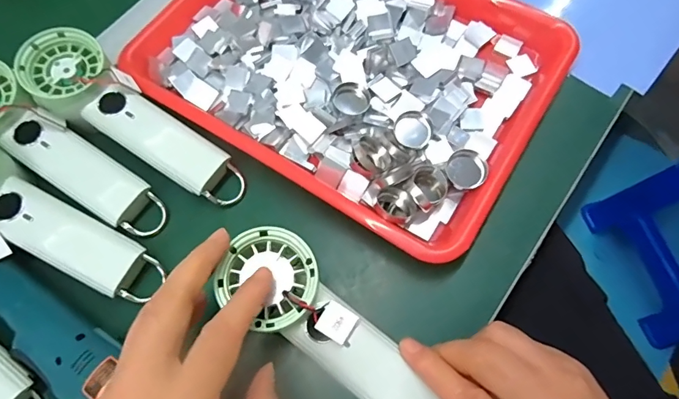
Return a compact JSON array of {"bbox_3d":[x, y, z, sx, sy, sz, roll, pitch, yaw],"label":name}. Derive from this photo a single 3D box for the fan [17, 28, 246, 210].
[{"bbox_3d":[-0.161,-0.062,0.342,0.195,0.029,0.057,35,74,0],"label":"fan"}]

